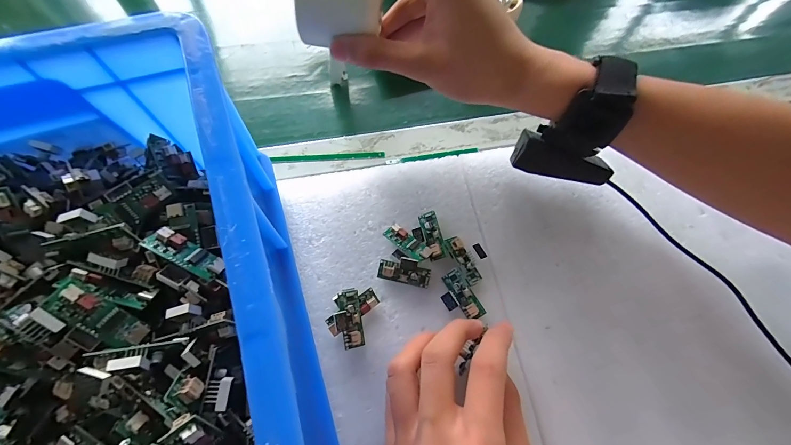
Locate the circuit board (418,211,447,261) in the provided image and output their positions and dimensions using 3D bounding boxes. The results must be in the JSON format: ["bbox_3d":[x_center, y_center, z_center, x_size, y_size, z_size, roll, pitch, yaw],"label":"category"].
[{"bbox_3d":[0.029,0.009,0.261,0.014,0.007,0.038,-9,67,-8],"label":"circuit board"}]

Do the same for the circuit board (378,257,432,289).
[{"bbox_3d":[0.007,0.035,0.244,0.037,0.021,0.013,11,66,0],"label":"circuit board"}]

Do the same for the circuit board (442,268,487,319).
[{"bbox_3d":[0.049,0.052,0.245,0.016,0.007,0.037,-24,70,-14],"label":"circuit board"}]

